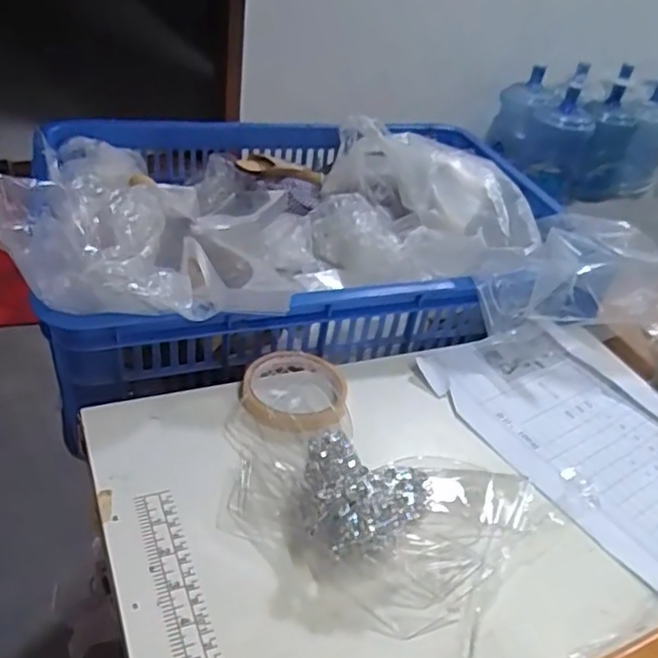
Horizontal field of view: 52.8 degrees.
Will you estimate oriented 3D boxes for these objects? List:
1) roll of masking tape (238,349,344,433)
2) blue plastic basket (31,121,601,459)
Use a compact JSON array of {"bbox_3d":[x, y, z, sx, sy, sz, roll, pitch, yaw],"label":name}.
[{"bbox_3d":[-0.028,0.049,0.578,0.087,0.018,0.105,14,37,8],"label":"roll of masking tape"},{"bbox_3d":[-0.023,-0.123,0.755,0.586,0.125,0.433,-7,40,-19],"label":"blue plastic basket"}]

